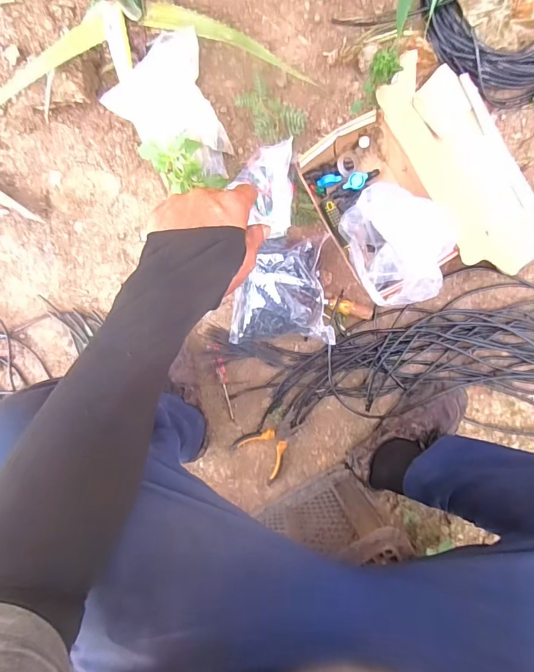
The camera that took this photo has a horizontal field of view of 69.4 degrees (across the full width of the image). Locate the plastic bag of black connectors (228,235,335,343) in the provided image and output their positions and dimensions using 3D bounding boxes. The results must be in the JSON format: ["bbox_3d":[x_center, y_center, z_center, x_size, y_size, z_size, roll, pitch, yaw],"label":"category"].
[{"bbox_3d":[0.025,-0.084,0.726,0.182,0.061,0.187,0,91,-1],"label":"plastic bag of black connectors"}]

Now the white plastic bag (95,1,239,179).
[{"bbox_3d":[-0.169,-0.417,0.687,0.210,0.126,0.175,12,91,-1],"label":"white plastic bag"}]

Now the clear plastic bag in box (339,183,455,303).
[{"bbox_3d":[0.220,-0.160,0.643,0.138,0.166,0.210,-19,91,0],"label":"clear plastic bag in box"}]

